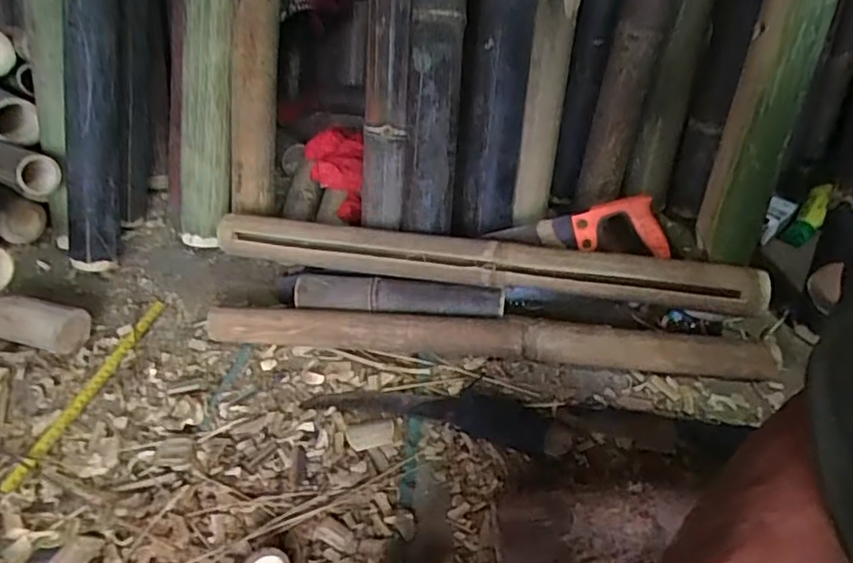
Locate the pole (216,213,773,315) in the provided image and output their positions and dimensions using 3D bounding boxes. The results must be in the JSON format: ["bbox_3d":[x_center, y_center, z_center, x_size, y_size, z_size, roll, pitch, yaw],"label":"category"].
[{"bbox_3d":[0.050,-0.026,0.752,0.668,0.051,0.047,7,42,14],"label":"pole"}]

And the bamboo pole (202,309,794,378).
[{"bbox_3d":[0.056,0.066,0.733,0.657,0.054,0.057,3,41,10],"label":"bamboo pole"}]

